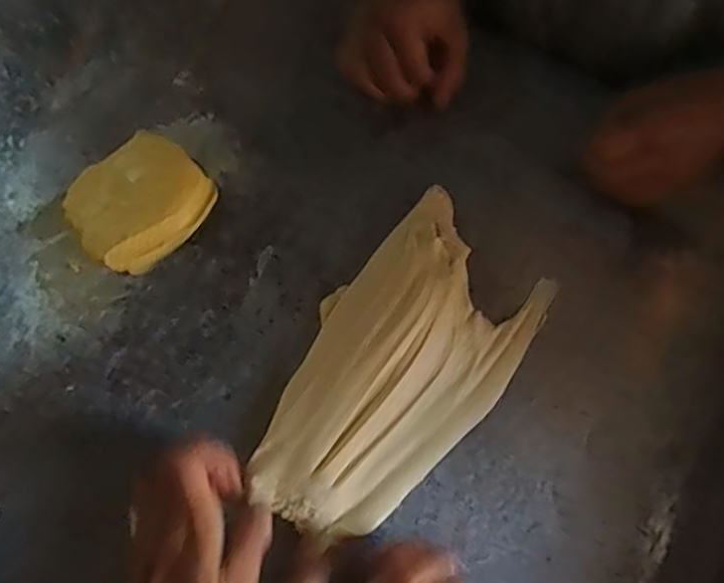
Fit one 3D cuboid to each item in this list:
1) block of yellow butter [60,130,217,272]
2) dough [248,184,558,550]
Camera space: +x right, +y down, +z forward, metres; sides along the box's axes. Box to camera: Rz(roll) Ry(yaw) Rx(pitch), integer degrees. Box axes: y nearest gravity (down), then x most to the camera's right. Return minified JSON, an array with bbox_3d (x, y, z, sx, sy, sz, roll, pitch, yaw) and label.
[{"bbox_3d":[-0.176,-0.072,0.494,0.093,0.022,0.103,43,76,9],"label":"block of yellow butter"},{"bbox_3d":[0.027,0.057,0.474,0.142,0.028,0.260,43,74,0],"label":"dough"}]

